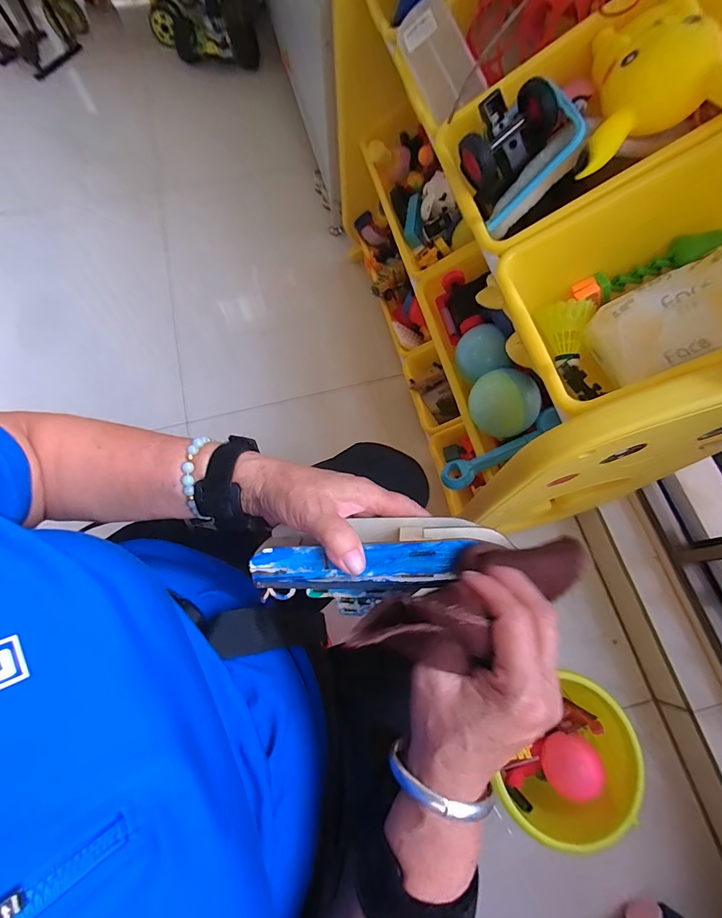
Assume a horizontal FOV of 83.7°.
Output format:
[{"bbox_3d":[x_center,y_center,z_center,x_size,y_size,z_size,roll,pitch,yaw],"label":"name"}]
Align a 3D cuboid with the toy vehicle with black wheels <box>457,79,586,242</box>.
[{"bbox_3d":[0.164,-0.321,0.432,0.124,0.080,0.104,-44,82,27],"label":"toy vehicle with black wheels"}]

